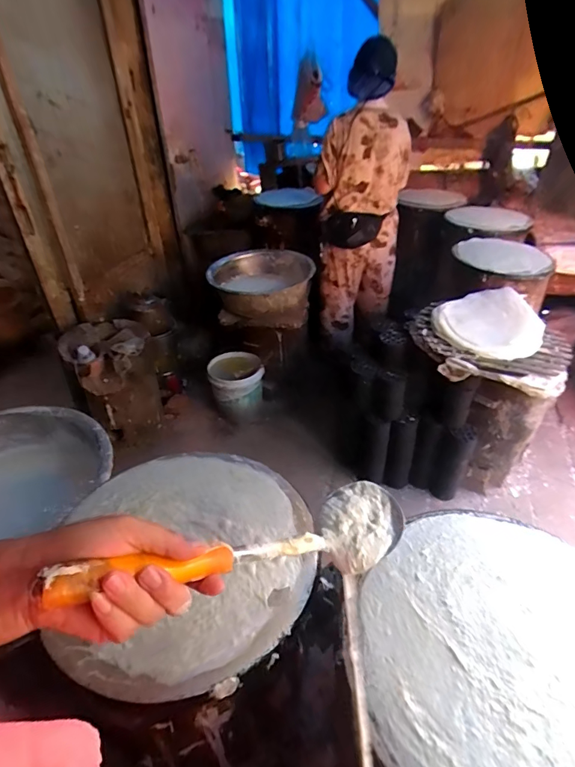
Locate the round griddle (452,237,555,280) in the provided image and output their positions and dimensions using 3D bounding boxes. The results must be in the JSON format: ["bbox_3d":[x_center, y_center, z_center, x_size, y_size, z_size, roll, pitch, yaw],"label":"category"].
[{"bbox_3d":[0.866,-0.507,1.700,0.353,0.038,0.369,-1,37,1],"label":"round griddle"}]

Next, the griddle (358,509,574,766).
[{"bbox_3d":[0.262,0.300,0.480,0.340,0.020,0.362,-1,37,1],"label":"griddle"}]

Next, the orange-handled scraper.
[{"bbox_3d":[-0.056,0.143,0.348,0.267,0.017,0.018,14,18,-46],"label":"orange-handled scraper"}]

